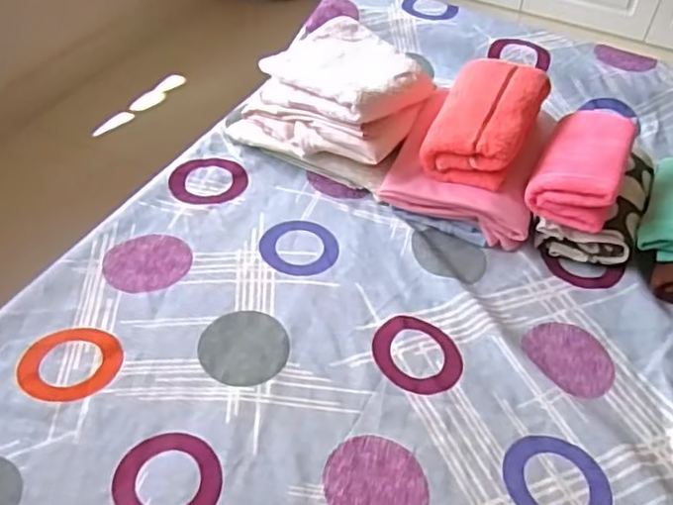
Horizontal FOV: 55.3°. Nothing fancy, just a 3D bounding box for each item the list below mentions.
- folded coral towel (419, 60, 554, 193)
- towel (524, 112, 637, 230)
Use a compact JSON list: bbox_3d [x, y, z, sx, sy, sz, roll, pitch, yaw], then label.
[{"bbox_3d":[0.188,-0.162,0.806,0.112,0.085,0.163,21,49,16],"label":"folded coral towel"},{"bbox_3d":[0.297,-0.110,0.775,0.094,0.056,0.171,22,49,17],"label":"towel"}]

